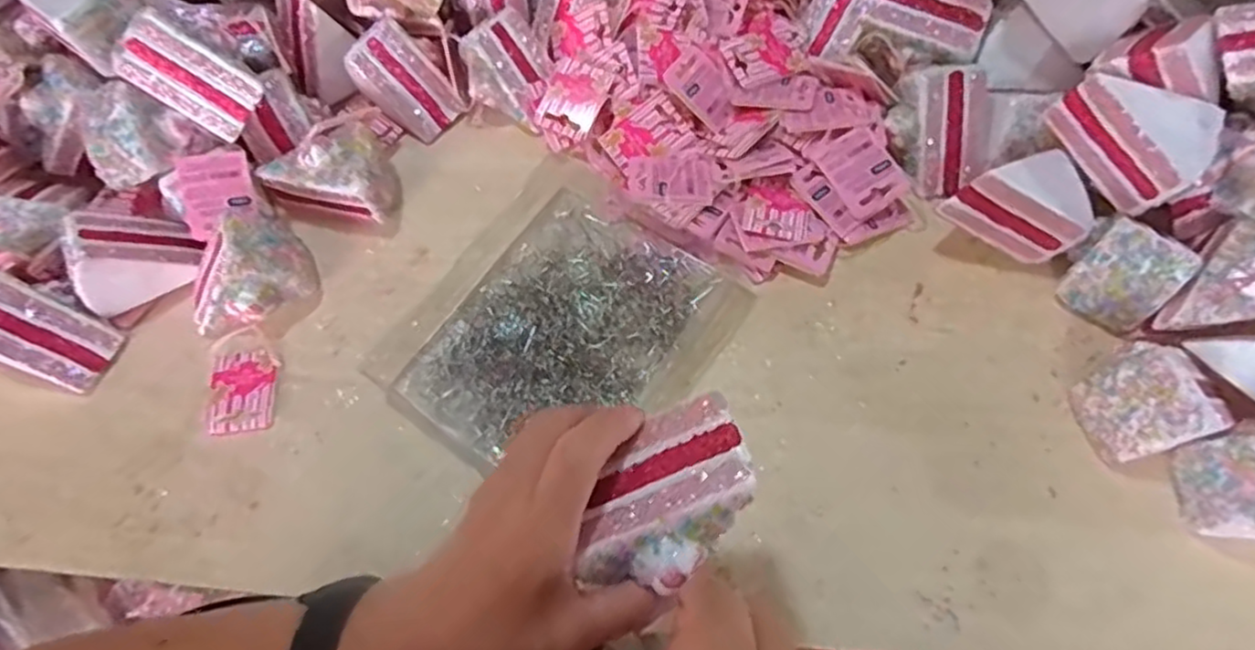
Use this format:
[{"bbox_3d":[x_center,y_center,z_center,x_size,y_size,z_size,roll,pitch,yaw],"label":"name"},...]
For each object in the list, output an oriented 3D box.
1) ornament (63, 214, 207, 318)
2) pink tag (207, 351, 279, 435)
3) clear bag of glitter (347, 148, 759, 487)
[{"bbox_3d":[-0.367,-0.047,0.509,0.079,0.064,0.048,-5,44,-41],"label":"ornament"},{"bbox_3d":[-0.271,0.047,0.486,0.045,0.005,0.059,-7,66,0],"label":"pink tag"},{"bbox_3d":[-0.046,0.002,0.486,0.192,0.017,0.218,33,72,16],"label":"clear bag of glitter"}]

